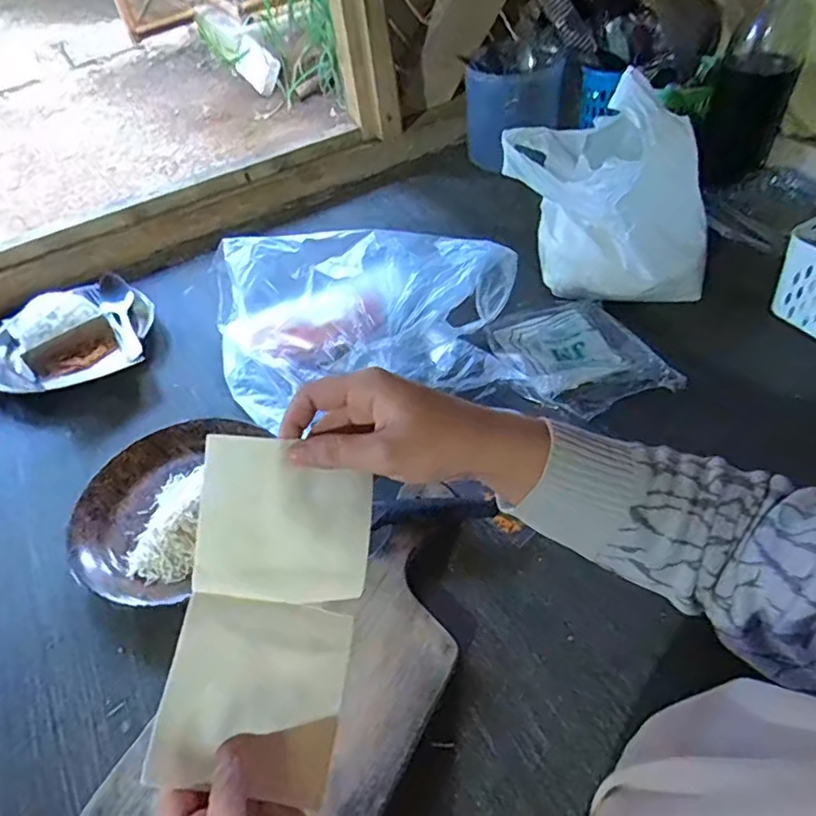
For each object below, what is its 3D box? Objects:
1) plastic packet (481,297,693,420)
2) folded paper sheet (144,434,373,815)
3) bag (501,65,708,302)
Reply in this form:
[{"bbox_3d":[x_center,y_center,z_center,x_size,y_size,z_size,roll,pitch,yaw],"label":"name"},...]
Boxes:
[{"bbox_3d":[0.173,-0.056,0.586,0.139,0.018,0.156,-22,52,-15],"label":"plastic packet"},{"bbox_3d":[-0.077,0.119,0.329,0.100,0.196,0.034,7,3,-19],"label":"folded paper sheet"},{"bbox_3d":[0.211,-0.236,0.626,0.115,0.197,0.226,-33,52,-22],"label":"bag"}]

